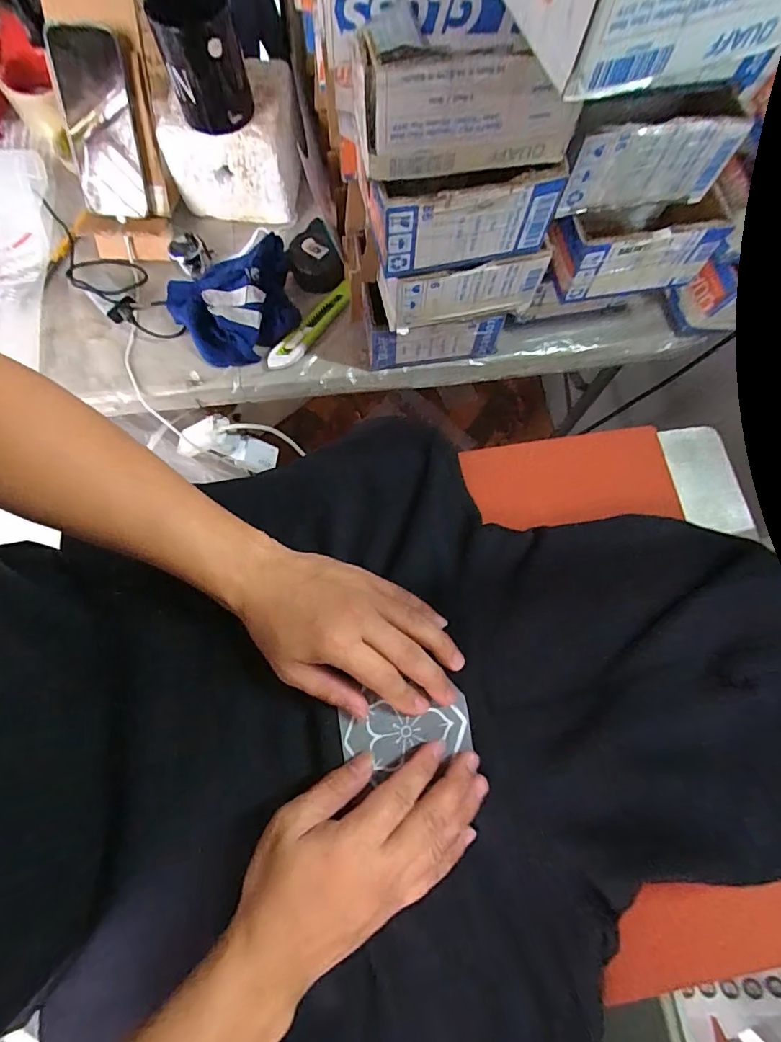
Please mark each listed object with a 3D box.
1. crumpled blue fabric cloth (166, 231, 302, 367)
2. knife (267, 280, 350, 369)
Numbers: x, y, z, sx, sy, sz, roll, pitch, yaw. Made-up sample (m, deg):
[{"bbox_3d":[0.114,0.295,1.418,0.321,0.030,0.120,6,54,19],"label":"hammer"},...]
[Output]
[{"bbox_3d":[-0.188,-0.264,0.564,0.154,0.054,0.142,-20,76,-7],"label":"crumpled blue fabric cloth"},{"bbox_3d":[-0.097,-0.243,0.581,0.030,0.014,0.152,33,76,8],"label":"knife"}]

